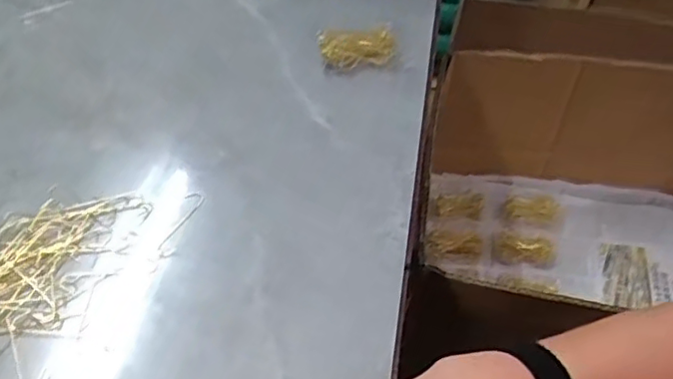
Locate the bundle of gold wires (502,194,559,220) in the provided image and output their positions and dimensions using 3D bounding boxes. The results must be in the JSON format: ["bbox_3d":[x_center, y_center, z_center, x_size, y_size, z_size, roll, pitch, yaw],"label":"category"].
[{"bbox_3d":[0.268,0.024,0.850,0.075,0.004,0.037,3,63,0],"label":"bundle of gold wires"}]

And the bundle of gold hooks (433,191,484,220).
[{"bbox_3d":[0.169,0.021,0.854,0.065,0.006,0.037,5,83,5],"label":"bundle of gold hooks"}]

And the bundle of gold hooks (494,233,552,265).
[{"bbox_3d":[0.247,0.074,0.814,0.079,0.016,0.046,8,48,4],"label":"bundle of gold hooks"}]

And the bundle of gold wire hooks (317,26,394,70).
[{"bbox_3d":[0.019,-0.140,0.587,0.073,0.025,0.045,-1,47,-4],"label":"bundle of gold wire hooks"}]

